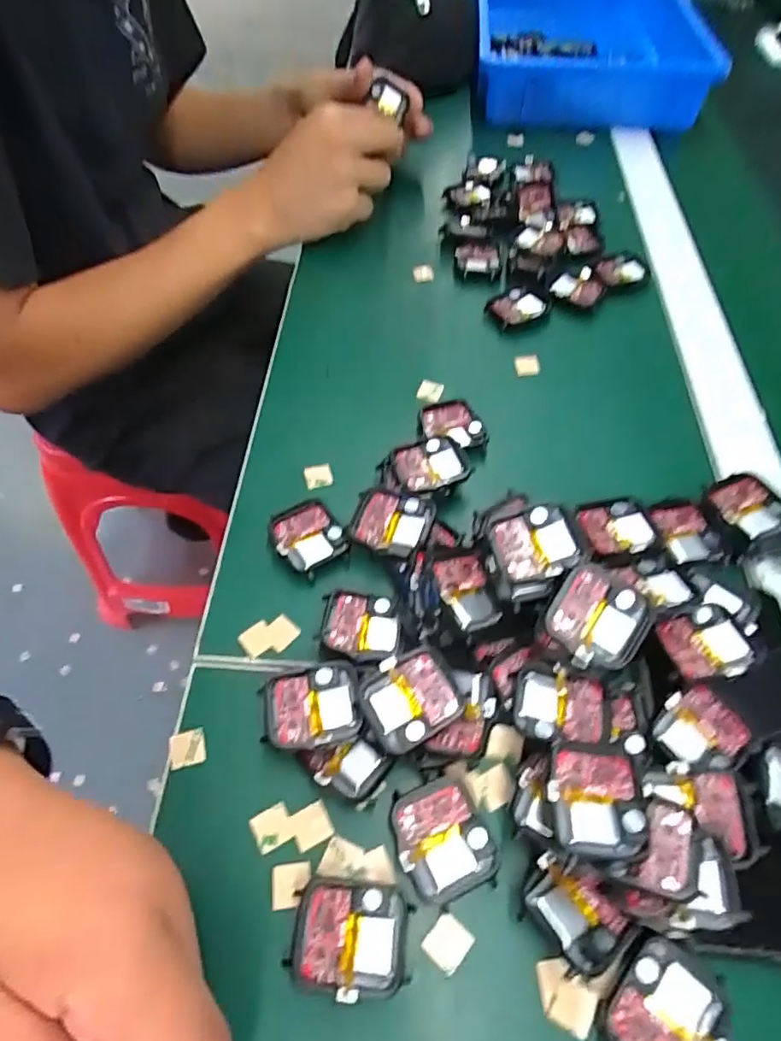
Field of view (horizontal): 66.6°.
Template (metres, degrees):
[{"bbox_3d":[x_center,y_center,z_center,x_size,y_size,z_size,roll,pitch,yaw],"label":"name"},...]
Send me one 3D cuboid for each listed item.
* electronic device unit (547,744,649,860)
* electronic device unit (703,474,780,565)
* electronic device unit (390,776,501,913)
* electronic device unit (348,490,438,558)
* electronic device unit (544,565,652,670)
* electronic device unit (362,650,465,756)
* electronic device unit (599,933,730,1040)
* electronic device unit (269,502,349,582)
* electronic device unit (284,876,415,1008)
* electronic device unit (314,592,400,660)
[{"bbox_3d":[0.080,0.111,0.236,0.035,0.013,0.040,3,56,1],"label":"electronic device unit"},{"bbox_3d":[0.200,-0.003,0.330,0.041,0.014,0.046,-11,57,-9],"label":"electronic device unit"},{"bbox_3d":[0.022,0.136,0.254,0.038,0.012,0.043,-19,59,-14],"label":"electronic device unit"},{"bbox_3d":[0.000,0.001,0.330,0.042,0.008,0.038,16,57,9],"label":"electronic device unit"},{"bbox_3d":[0.093,0.045,0.269,0.042,0.008,0.040,31,90,4],"label":"electronic device unit"},{"bbox_3d":[0.009,0.081,0.270,0.041,0.007,0.038,-29,63,-10],"label":"electronic device unit"},{"bbox_3d":[0.103,0.184,0.221,0.037,0.009,0.045,39,63,22],"label":"electronic device unit"},{"bbox_3d":[-0.046,0.011,0.337,0.036,0.012,0.042,-28,61,-19],"label":"electronic device unit"},{"bbox_3d":[-0.015,0.164,0.234,0.045,0.012,0.037,4,56,1],"label":"electronic device unit"},{"bbox_3d":[-0.015,0.055,0.306,0.039,0.011,0.036,3,56,1],"label":"electronic device unit"}]

